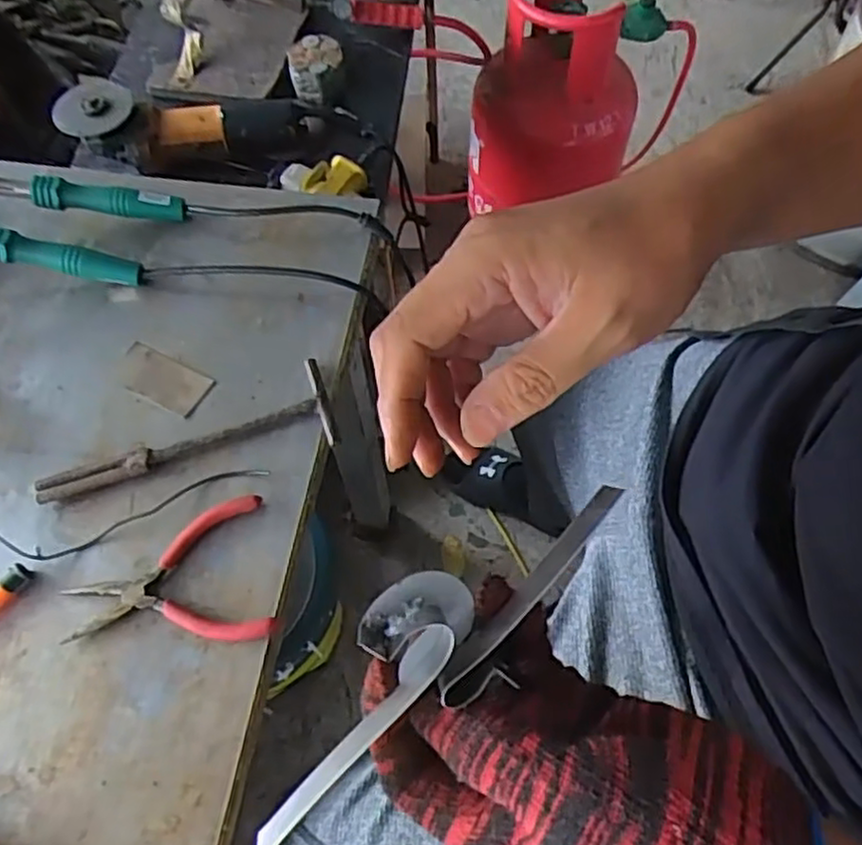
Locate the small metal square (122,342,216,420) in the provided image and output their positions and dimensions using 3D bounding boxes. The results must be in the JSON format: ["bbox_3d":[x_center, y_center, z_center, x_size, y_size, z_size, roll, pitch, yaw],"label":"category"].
[{"bbox_3d":[-0.219,-0.036,0.576,0.079,0.004,0.040,26,66,12],"label":"small metal square"}]

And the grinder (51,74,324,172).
[{"bbox_3d":[-0.296,-0.367,0.894,0.310,0.089,0.081,-3,62,-14],"label":"grinder"}]

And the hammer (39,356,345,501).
[{"bbox_3d":[-0.189,0.007,0.548,0.221,0.012,0.066,-13,64,-6],"label":"hammer"}]

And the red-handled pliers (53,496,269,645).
[{"bbox_3d":[-0.185,0.113,0.496,0.137,0.015,0.098,-12,64,-5],"label":"red-handled pliers"}]

